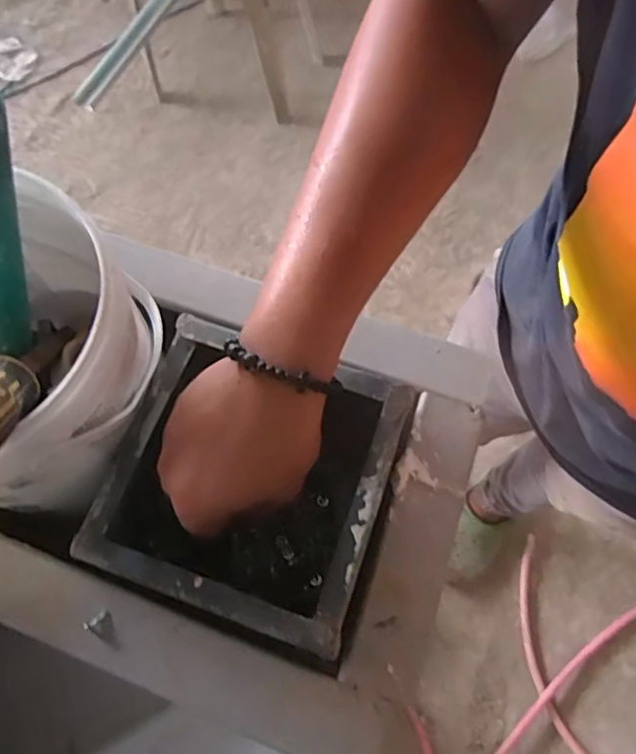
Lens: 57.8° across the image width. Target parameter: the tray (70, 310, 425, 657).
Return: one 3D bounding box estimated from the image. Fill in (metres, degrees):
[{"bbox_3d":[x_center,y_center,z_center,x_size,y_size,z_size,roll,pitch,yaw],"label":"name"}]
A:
[{"bbox_3d":[-0.038,0.069,0.380,0.153,0.093,0.156,17,71,9],"label":"tray"}]

